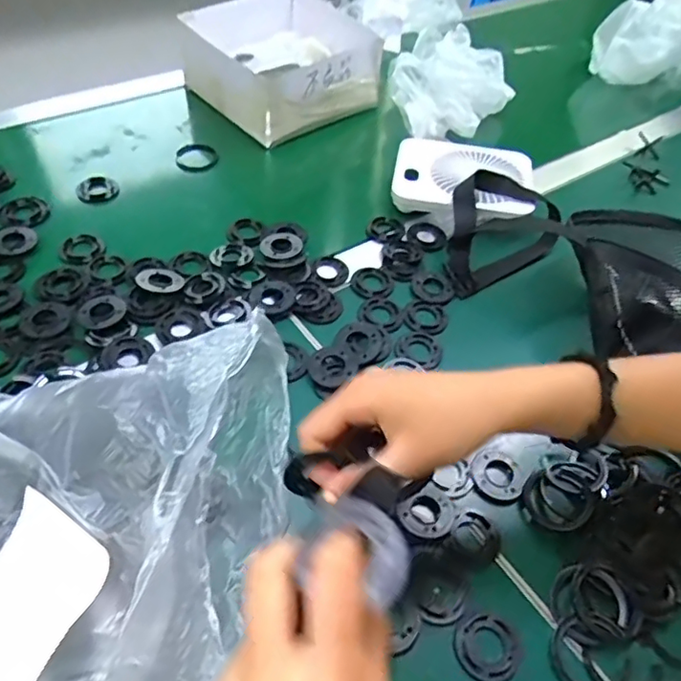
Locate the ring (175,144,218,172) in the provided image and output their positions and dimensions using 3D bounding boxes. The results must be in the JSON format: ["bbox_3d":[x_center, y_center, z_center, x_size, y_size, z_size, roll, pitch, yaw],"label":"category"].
[{"bbox_3d":[-0.180,-0.229,0.717,0.052,0.013,0.054,3,51,-3],"label":"ring"}]

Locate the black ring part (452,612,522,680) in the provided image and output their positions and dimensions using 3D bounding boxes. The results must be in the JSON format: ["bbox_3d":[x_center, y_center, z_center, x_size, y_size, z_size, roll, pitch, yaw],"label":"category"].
[{"bbox_3d":[0.100,0.208,0.387,0.045,0.004,0.041,27,54,16],"label":"black ring part"}]

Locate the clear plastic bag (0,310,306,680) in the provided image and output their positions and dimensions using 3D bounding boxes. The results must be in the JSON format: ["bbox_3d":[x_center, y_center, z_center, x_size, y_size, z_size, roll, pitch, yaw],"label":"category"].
[{"bbox_3d":[-0.189,0.101,0.335,0.308,0.155,0.228,0,51,-7],"label":"clear plastic bag"}]

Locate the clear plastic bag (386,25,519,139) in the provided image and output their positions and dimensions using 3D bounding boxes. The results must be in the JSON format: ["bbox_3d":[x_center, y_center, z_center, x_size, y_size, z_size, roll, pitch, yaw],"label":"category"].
[{"bbox_3d":[0.159,-0.371,0.814,0.168,0.070,0.202,13,51,6],"label":"clear plastic bag"}]

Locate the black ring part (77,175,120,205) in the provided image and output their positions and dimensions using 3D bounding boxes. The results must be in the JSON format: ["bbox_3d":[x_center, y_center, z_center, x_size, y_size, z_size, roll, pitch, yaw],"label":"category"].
[{"bbox_3d":[-0.282,-0.176,0.664,0.046,0.009,0.044,3,51,-3],"label":"black ring part"}]

